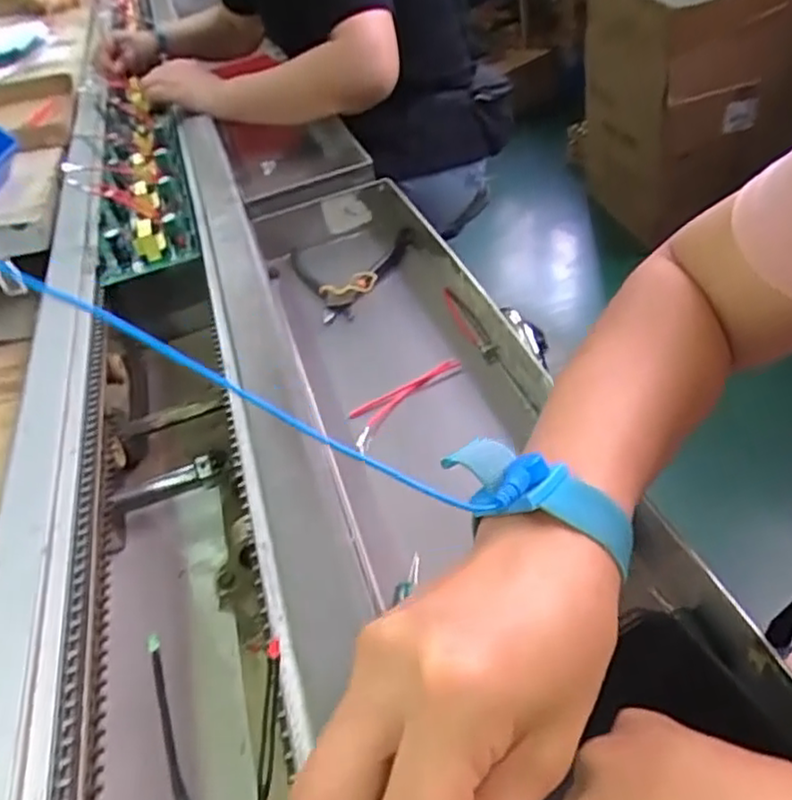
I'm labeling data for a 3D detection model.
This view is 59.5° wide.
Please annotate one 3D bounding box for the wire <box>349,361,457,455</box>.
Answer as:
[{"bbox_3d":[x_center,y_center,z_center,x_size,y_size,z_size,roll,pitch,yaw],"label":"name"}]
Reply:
[{"bbox_3d":[-0.001,-0.004,0.530,0.037,0.018,0.113,24,52,36],"label":"wire"}]

